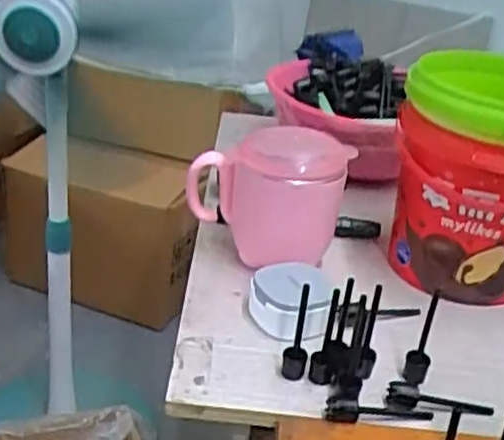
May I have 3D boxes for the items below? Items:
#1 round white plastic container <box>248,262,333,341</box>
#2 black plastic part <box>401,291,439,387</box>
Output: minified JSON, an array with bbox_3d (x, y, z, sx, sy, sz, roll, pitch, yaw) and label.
[{"bbox_3d":[0.025,0.054,0.501,0.053,0.029,0.058,5,28,-3],"label":"round white plastic container"},{"bbox_3d":[0.103,0.069,0.452,0.014,0.062,0.018,16,29,16],"label":"black plastic part"}]

